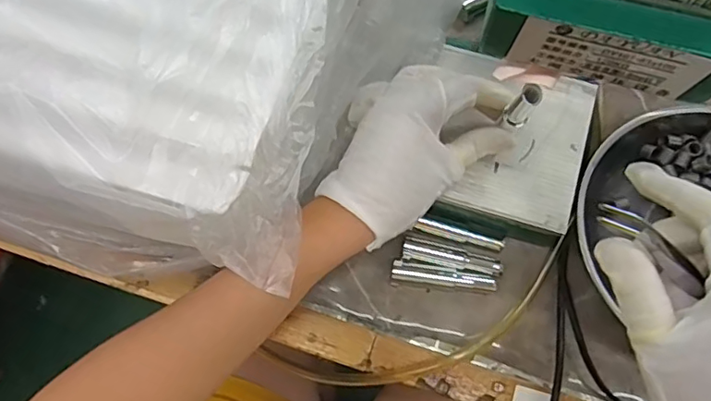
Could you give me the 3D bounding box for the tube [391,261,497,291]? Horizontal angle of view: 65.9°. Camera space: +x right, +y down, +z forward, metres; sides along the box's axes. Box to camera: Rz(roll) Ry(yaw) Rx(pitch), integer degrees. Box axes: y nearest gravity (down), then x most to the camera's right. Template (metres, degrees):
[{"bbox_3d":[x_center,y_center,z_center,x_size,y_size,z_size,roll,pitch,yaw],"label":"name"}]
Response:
[{"bbox_3d":[0.066,0.059,0.418,0.077,0.017,0.016,7,77,2],"label":"tube"}]

